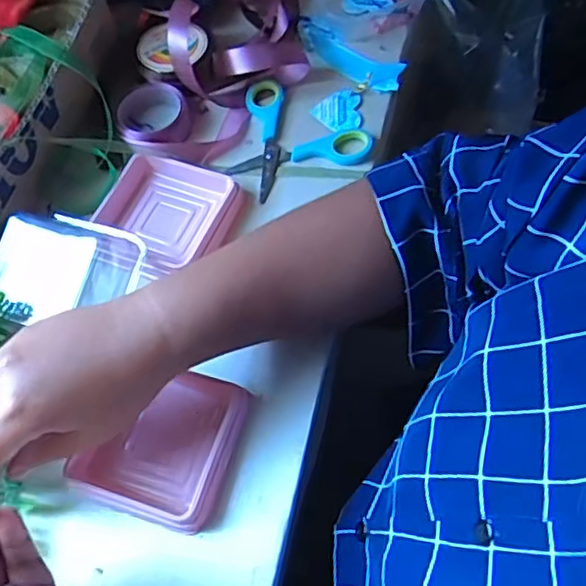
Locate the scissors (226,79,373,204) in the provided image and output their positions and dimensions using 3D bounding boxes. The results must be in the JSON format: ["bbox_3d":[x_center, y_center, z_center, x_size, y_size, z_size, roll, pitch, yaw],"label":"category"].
[{"bbox_3d":[-0.007,-0.116,0.492,0.117,0.008,0.094,32,70,18],"label":"scissors"}]

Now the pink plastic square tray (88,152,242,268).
[{"bbox_3d":[-0.096,-0.062,0.465,0.098,0.021,0.082,23,67,14],"label":"pink plastic square tray"}]

